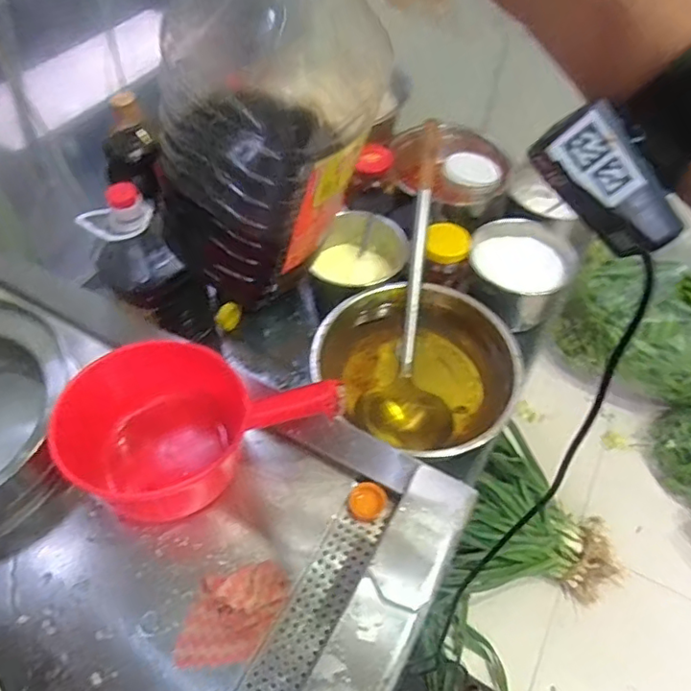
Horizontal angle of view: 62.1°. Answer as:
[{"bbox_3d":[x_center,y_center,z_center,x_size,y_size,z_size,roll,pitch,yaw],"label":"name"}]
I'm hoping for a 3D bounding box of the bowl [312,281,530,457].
[{"bbox_3d":[0.092,0.026,0.796,0.250,0.085,0.233,1,54,-1],"label":"bowl"}]

